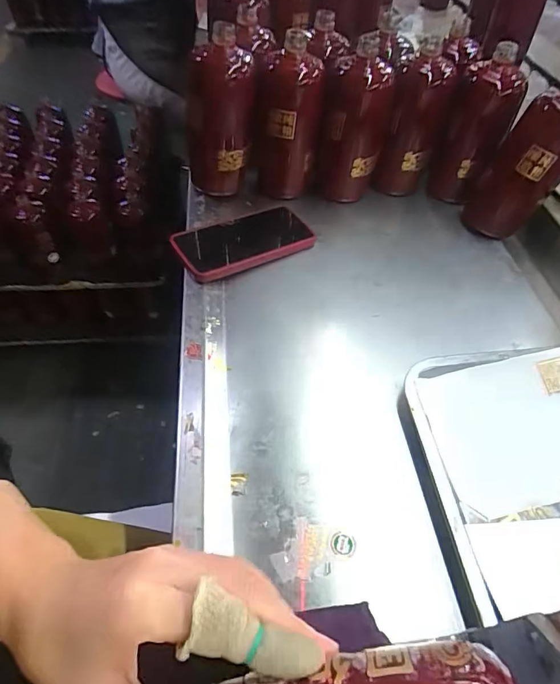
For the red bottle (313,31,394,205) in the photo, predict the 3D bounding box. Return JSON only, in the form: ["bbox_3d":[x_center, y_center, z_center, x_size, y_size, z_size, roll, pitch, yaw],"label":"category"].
[{"bbox_3d":[0.096,-0.281,0.593,0.082,0.181,0.073,12,51,8],"label":"red bottle"}]

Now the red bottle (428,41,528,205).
[{"bbox_3d":[0.257,-0.275,0.599,0.079,0.176,0.078,29,56,21],"label":"red bottle"}]

